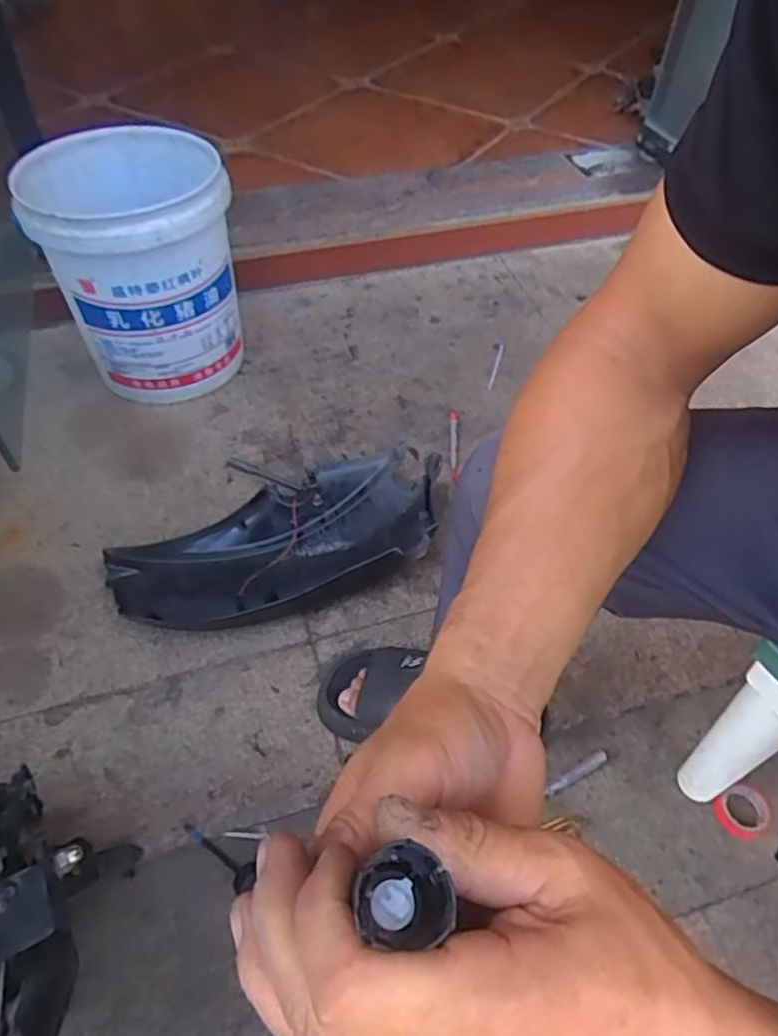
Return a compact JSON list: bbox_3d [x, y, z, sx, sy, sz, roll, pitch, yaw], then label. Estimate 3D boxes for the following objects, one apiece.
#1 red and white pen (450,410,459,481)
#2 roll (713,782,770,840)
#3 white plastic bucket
[{"bbox_3d":[0.105,-0.119,1.056,0.013,0.014,0.156,2,51,2],"label":"red and white pen"},{"bbox_3d":[0.379,0.315,0.714,0.053,0.020,0.047,-28,56,-20],"label":"roll"},{"bbox_3d":[-0.377,-0.380,1.059,0.269,0.353,0.251,0,51,1],"label":"white plastic bucket"}]

